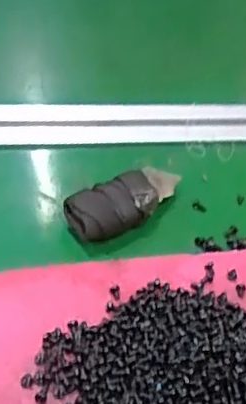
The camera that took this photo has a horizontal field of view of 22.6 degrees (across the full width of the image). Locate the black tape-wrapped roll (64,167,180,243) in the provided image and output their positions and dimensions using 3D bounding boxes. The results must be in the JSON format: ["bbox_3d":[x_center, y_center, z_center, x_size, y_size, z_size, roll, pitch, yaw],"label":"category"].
[{"bbox_3d":[0.003,0.000,0.336,0.068,0.027,0.028,-32,53,-20],"label":"black tape-wrapped roll"}]

